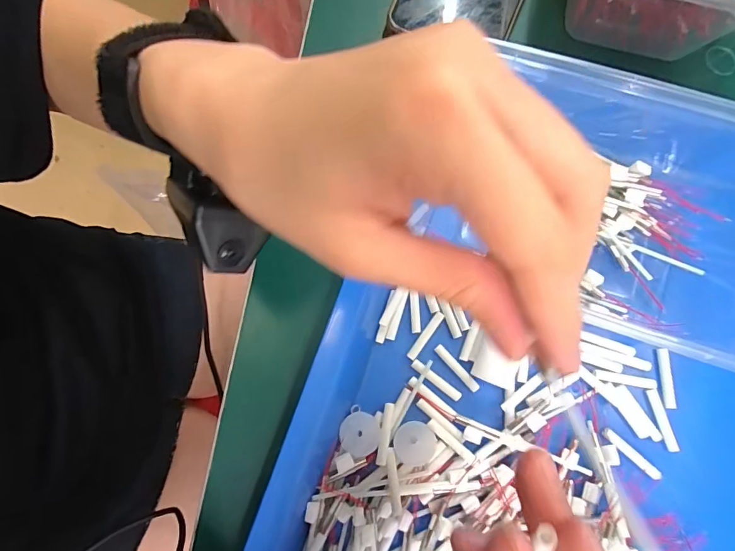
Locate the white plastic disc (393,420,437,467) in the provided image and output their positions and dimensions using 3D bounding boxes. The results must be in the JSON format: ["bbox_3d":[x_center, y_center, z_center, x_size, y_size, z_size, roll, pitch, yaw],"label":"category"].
[{"bbox_3d":[0.024,0.085,0.211,0.021,0.004,0.021,-5,61,10],"label":"white plastic disc"}]

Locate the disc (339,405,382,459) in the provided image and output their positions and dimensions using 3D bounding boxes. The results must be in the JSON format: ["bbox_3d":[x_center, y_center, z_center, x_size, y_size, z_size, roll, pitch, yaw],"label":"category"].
[{"bbox_3d":[-0.004,0.082,0.214,0.021,0.004,0.021,1,79,-3],"label":"disc"}]

